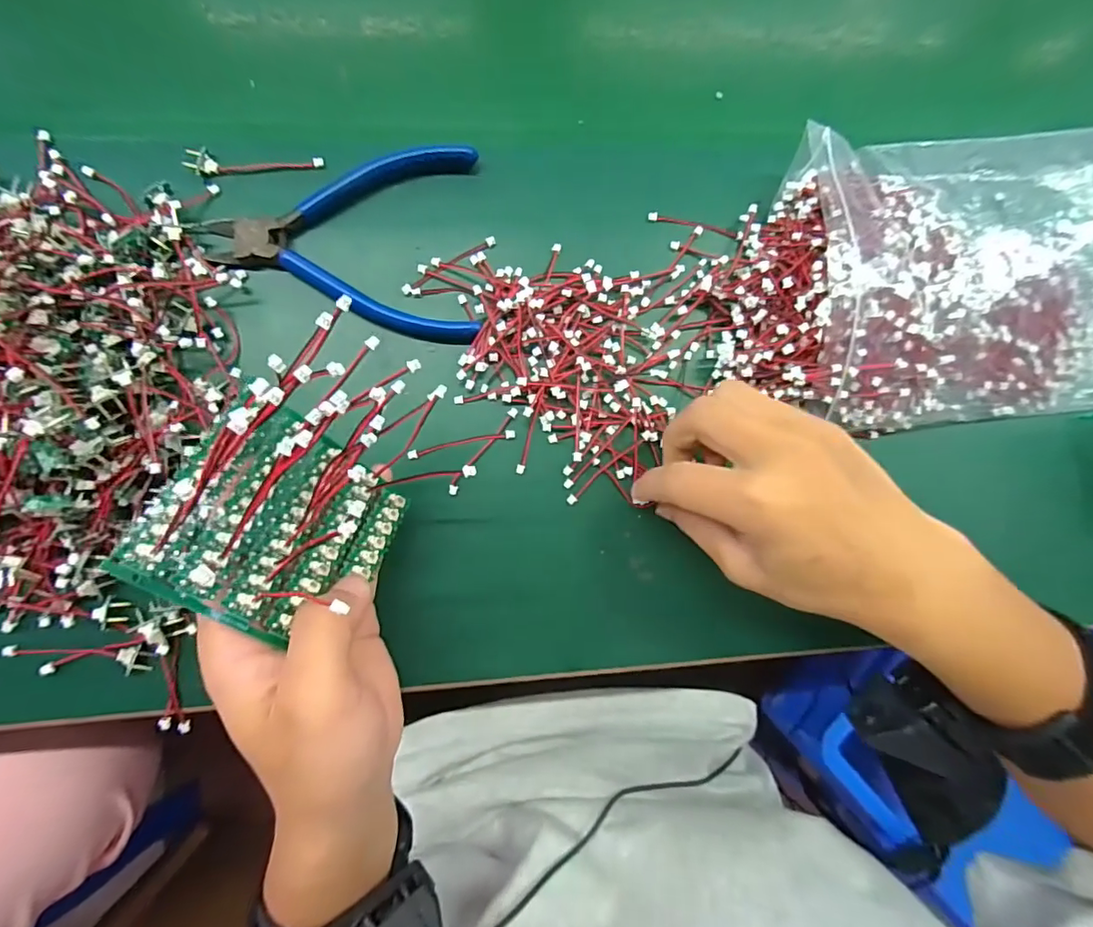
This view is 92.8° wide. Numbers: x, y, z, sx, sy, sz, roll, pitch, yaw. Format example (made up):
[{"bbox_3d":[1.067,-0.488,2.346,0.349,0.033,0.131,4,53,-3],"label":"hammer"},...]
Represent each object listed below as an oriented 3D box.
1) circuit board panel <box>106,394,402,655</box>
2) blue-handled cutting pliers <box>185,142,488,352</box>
[{"bbox_3d":[-0.098,0.027,0.209,0.096,0.007,0.079,42,49,-38],"label":"circuit board panel"},{"bbox_3d":[-0.110,-0.116,0.275,0.142,0.020,0.104,-1,86,-6],"label":"blue-handled cutting pliers"}]

